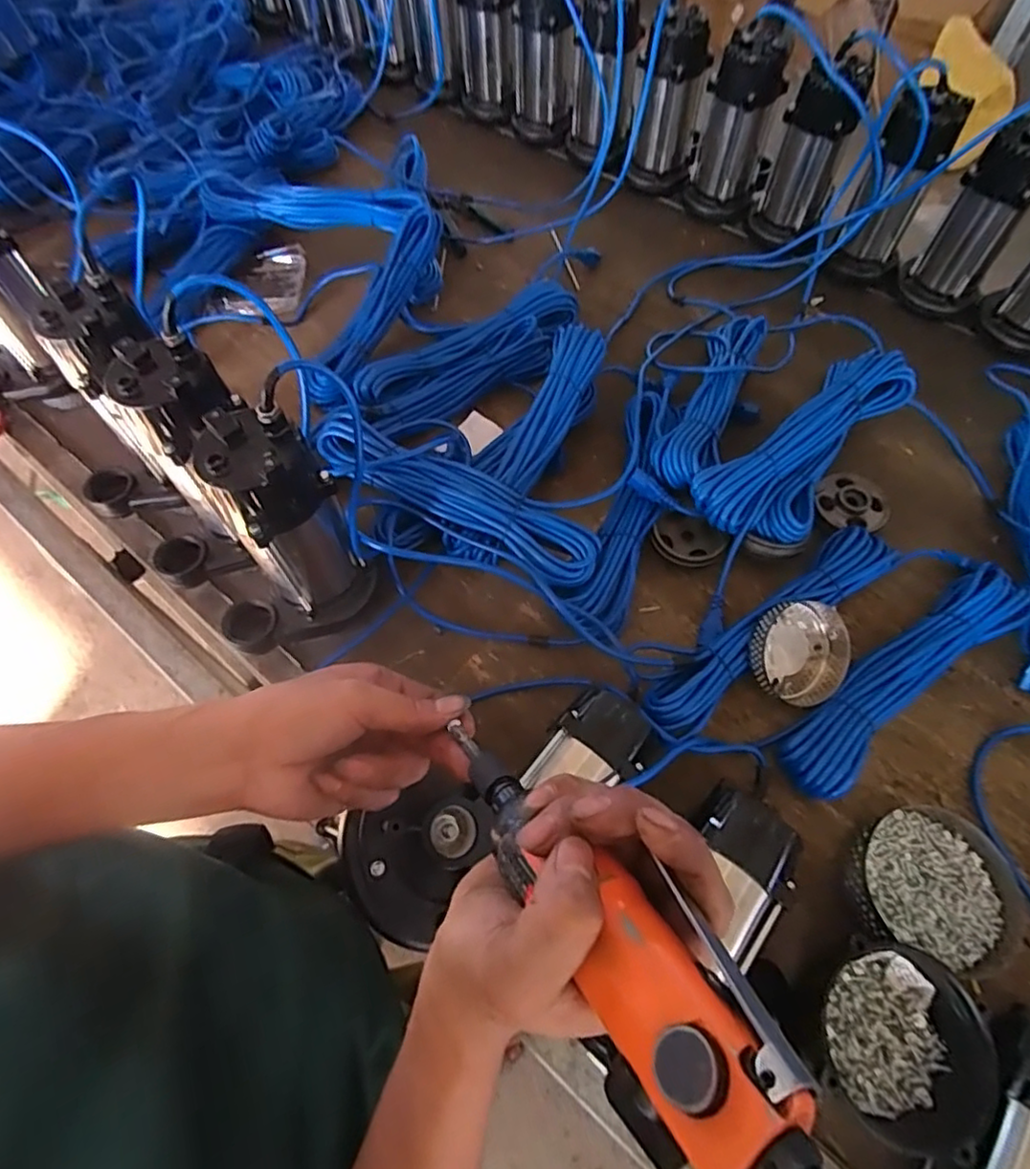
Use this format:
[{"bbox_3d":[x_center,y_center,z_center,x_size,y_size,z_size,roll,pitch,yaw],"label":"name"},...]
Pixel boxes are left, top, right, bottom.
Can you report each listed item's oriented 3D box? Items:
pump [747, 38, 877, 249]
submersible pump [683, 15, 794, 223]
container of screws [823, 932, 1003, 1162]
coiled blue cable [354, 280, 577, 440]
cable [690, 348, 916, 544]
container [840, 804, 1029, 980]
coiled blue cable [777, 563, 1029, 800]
[{"bbox_3d":[0.447,-0.660,0.944,0.091,0.242,0.099,6,62,4],"label":"pump"},{"bbox_3d":[0.357,-0.743,0.990,0.115,0.250,0.100,15,63,9],"label":"submersible pump"},{"bbox_3d":[0.295,0.348,0.479,0.117,0.059,0.128,-34,66,-16],"label":"container of screws"},{"bbox_3d":[-0.057,-0.316,0.867,0.358,0.047,0.130,-34,66,-16],"label":"coiled blue cable"},{"bbox_3d":[0.357,-0.168,0.731,0.346,0.051,0.127,-39,68,-18],"label":"cable"},{"bbox_3d":[0.374,0.269,0.555,0.144,0.044,0.127,15,63,9],"label":"container"},{"bbox_3d":[0.401,0.098,0.639,0.339,0.053,0.073,-33,66,-16],"label":"coiled blue cable"}]

